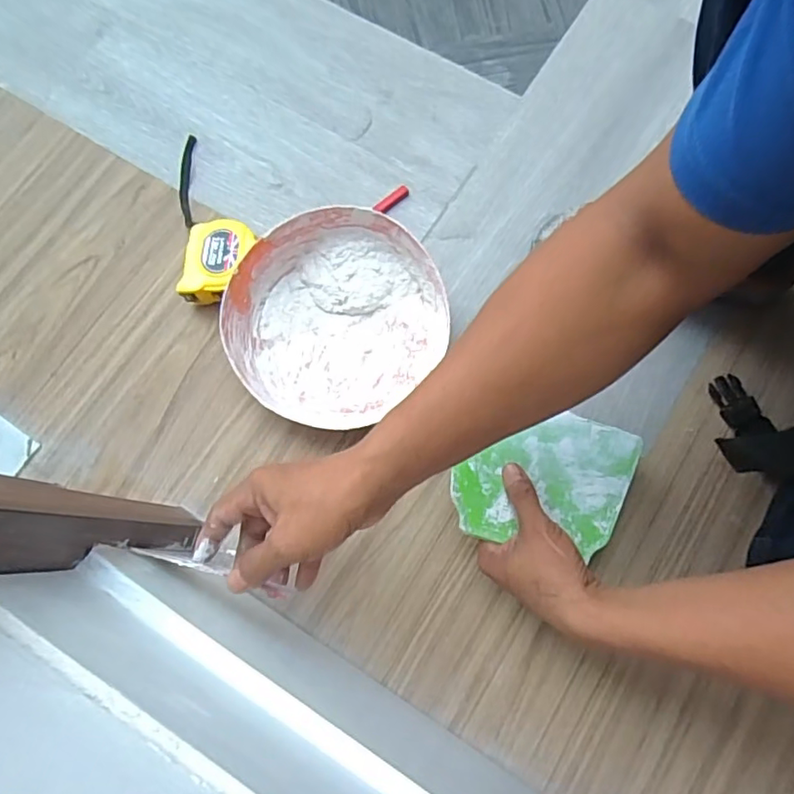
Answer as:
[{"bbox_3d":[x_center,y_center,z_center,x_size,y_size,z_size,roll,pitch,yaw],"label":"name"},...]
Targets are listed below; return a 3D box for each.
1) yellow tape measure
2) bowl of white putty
[{"bbox_3d":[-0.178,-0.137,0.591,0.074,0.045,0.082,1,76,1],"label":"yellow tape measure"},{"bbox_3d":[-0.057,-0.076,0.562,0.204,0.067,0.194,0,76,1],"label":"bowl of white putty"}]

